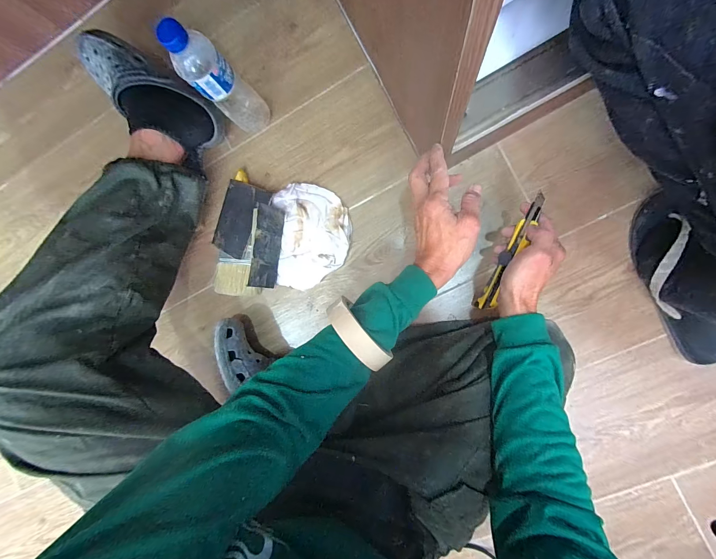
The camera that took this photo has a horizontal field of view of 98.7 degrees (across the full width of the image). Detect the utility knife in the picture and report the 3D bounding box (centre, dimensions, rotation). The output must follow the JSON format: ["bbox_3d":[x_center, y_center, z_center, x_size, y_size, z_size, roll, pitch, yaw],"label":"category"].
[{"bbox_3d":[0.208,-0.029,0.424,0.020,0.022,0.177,21,118,8],"label":"utility knife"}]

